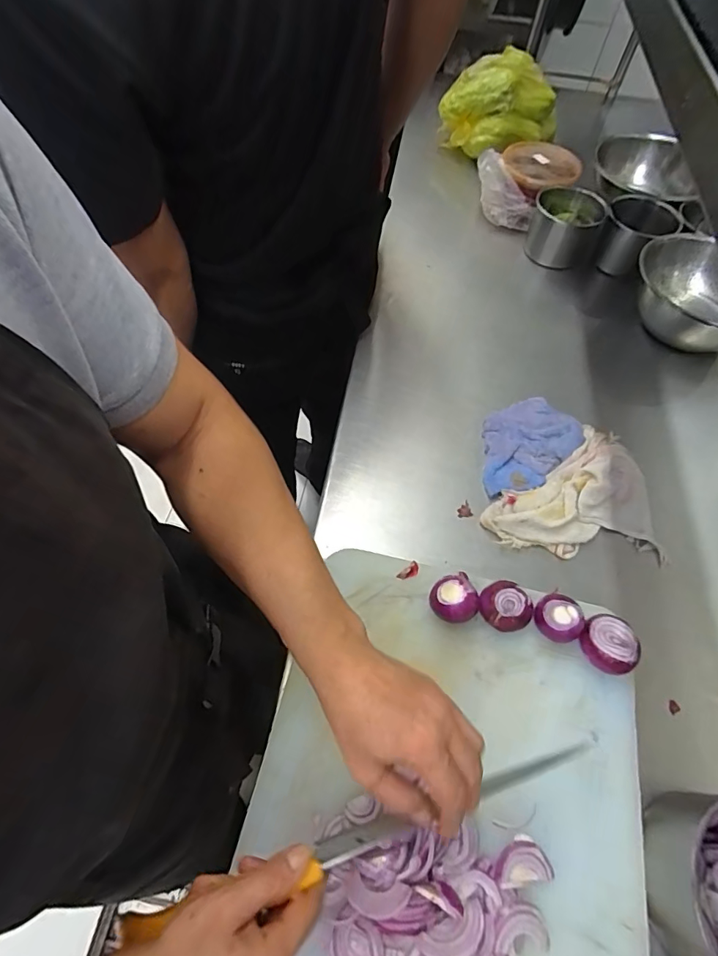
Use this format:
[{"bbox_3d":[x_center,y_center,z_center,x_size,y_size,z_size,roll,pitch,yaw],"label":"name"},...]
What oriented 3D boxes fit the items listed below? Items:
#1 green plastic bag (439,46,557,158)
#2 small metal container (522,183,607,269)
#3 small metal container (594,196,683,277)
[{"bbox_3d":[0.300,-0.797,0.988,0.214,0.126,0.209,29,63,14],"label":"green plastic bag"},{"bbox_3d":[0.380,-0.466,0.869,0.116,0.090,0.121,9,60,3],"label":"small metal container"},{"bbox_3d":[0.500,-0.439,0.849,0.114,0.089,0.114,30,63,15],"label":"small metal container"}]

